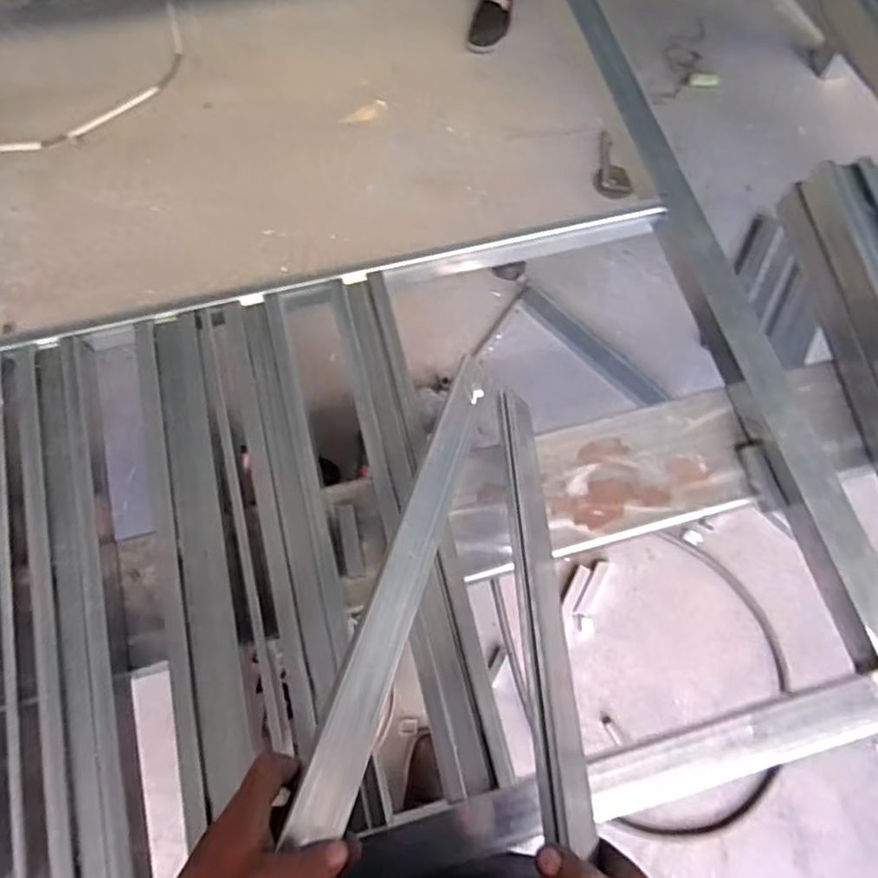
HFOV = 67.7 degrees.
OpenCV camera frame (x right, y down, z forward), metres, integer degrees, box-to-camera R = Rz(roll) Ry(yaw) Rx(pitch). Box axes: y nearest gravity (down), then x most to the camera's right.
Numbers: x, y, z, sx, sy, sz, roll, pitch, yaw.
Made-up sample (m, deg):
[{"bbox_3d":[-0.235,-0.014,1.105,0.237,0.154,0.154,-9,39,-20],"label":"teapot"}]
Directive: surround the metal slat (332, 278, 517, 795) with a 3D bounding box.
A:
[{"bbox_3d":[-0.034,0.074,0.730,0.070,0.036,0.582,-13,70,-7],"label":"metal slat"}]

